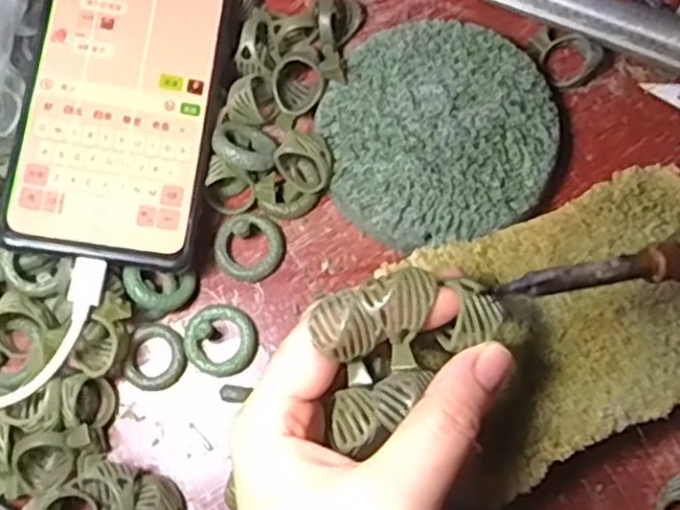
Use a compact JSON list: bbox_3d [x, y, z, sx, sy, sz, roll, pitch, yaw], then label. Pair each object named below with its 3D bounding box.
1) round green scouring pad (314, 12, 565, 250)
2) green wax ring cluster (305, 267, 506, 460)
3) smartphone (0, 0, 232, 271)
[{"bbox_3d":[0.043,-0.054,0.317,0.098,0.020,0.097,0,77,0],"label":"round green scouring pad"},{"bbox_3d":[0.016,0.028,0.235,0.065,0.022,0.042,-41,80,-8],"label":"green wax ring cluster"},{"bbox_3d":[-0.088,-0.079,0.303,0.077,0.006,0.166,8,77,-10],"label":"smartphone"}]

